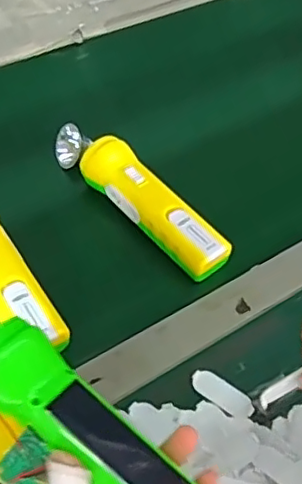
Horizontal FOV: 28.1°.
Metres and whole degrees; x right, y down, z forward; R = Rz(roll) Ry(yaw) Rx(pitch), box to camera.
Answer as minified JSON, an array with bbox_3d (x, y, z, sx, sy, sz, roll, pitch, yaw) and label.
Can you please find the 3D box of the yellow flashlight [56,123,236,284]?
[{"bbox_3d":[-0.017,-0.049,0.573,0.047,0.041,0.228,-33,60,-30],"label":"yellow flashlight"}]

